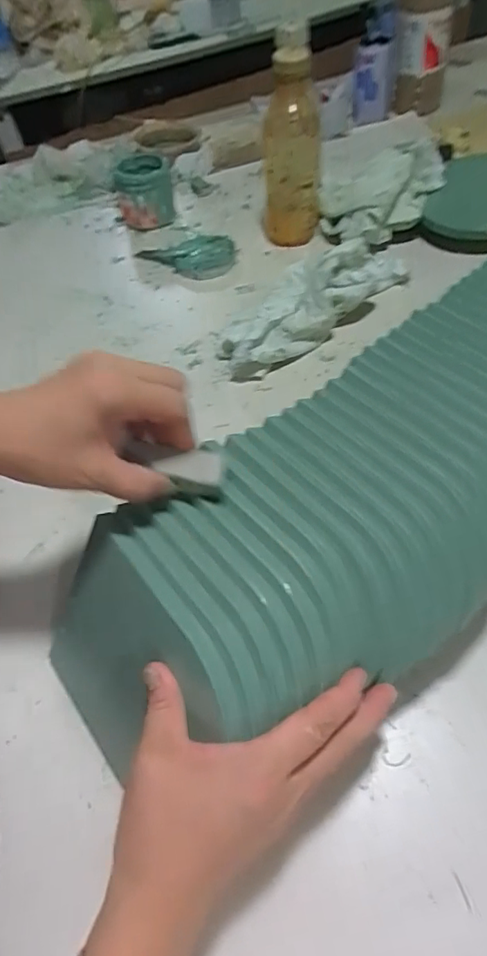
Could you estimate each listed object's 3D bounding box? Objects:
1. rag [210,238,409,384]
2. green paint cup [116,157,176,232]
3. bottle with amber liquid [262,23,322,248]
[{"bbox_3d":[0.082,-0.204,0.597,0.257,0.071,0.080,-32,55,-18],"label":"rag"},{"bbox_3d":[-0.136,-0.395,0.743,0.075,0.072,0.070,-4,53,6],"label":"green paint cup"},{"bbox_3d":[0.058,-0.388,0.637,0.067,0.215,0.074,-1,53,9],"label":"bottle with amber liquid"}]

